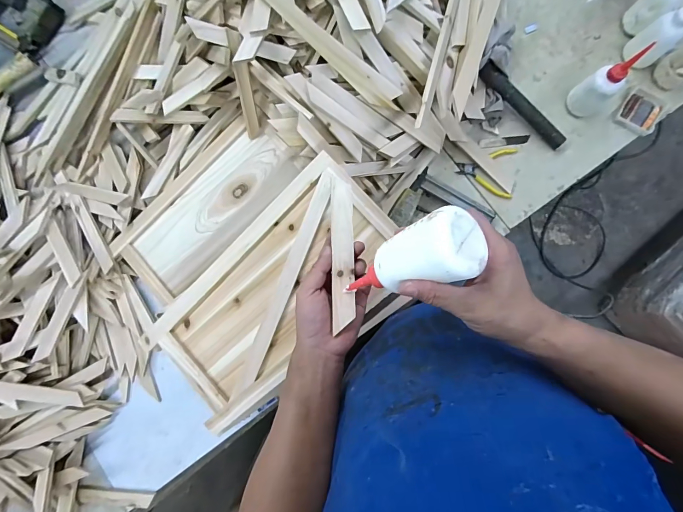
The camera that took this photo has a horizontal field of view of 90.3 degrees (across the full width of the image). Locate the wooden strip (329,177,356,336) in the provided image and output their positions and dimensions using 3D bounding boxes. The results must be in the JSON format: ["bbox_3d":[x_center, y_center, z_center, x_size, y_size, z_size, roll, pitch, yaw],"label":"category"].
[{"bbox_3d":[0.001,-0.006,0.420,0.027,0.011,0.182,-2,80,4],"label":"wooden strip"}]

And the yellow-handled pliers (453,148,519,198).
[{"bbox_3d":[0.301,-0.180,0.704,0.115,0.016,0.104,9,87,5],"label":"yellow-handled pliers"}]

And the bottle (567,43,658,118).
[{"bbox_3d":[0.495,-0.323,0.634,0.073,0.146,0.065,-41,85,1],"label":"bottle"}]

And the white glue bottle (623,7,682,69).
[{"bbox_3d":[0.600,-0.414,0.634,0.055,0.141,0.064,-36,85,1],"label":"white glue bottle"}]

